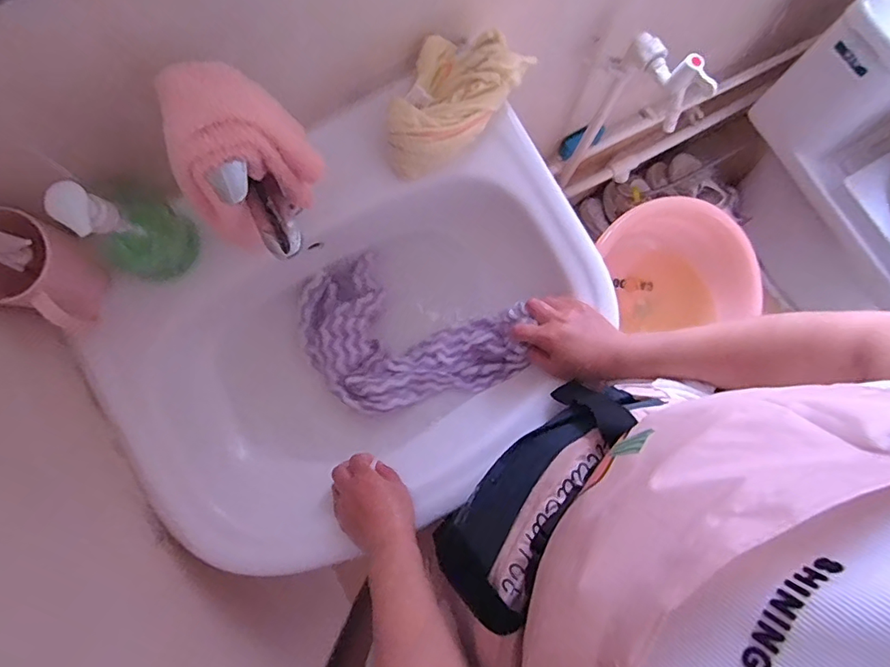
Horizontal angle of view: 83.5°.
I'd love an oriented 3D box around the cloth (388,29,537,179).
[{"bbox_3d":[0.002,-0.253,0.545,0.109,0.065,0.171,31,80,5],"label":"cloth"}]

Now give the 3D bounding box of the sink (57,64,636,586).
[{"bbox_3d":[-0.088,0.008,0.589,0.384,0.162,0.557,42,81,7],"label":"sink"}]

